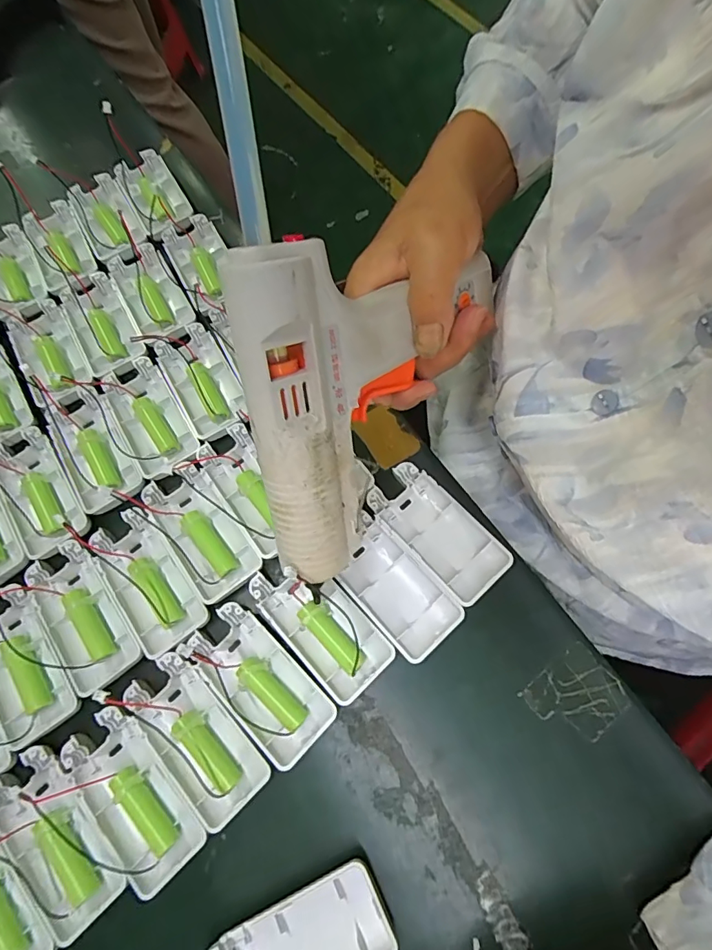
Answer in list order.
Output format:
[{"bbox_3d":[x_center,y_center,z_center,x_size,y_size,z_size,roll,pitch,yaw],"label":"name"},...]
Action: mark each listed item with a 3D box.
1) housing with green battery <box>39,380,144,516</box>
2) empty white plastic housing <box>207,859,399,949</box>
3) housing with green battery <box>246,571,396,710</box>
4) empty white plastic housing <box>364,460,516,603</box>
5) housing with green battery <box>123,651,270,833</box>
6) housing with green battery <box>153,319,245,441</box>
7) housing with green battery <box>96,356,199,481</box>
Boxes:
[{"bbox_3d":[-0.191,-0.020,0.343,0.044,0.018,0.102,-32,74,-7],"label":"housing with green battery"},{"bbox_3d":[-0.029,0.244,0.247,0.093,0.015,0.045,-26,73,-6],"label":"empty white plastic housing"},{"bbox_3d":[-0.023,0.091,0.295,0.046,0.014,0.091,-44,76,-11],"label":"housing with green battery"},{"bbox_3d":[0.053,0.035,0.309,0.043,0.012,0.093,-41,75,-10],"label":"empty white plastic housing"},{"bbox_3d":[-0.094,0.151,0.278,0.043,0.015,0.093,-41,75,-10],"label":"housing with green battery"},{"bbox_3d":[-0.114,-0.069,0.355,0.042,0.018,0.089,-30,74,-7],"label":"housing with green battery"},{"bbox_3d":[-0.152,-0.040,0.349,0.048,0.019,0.090,-32,74,-7],"label":"housing with green battery"}]

